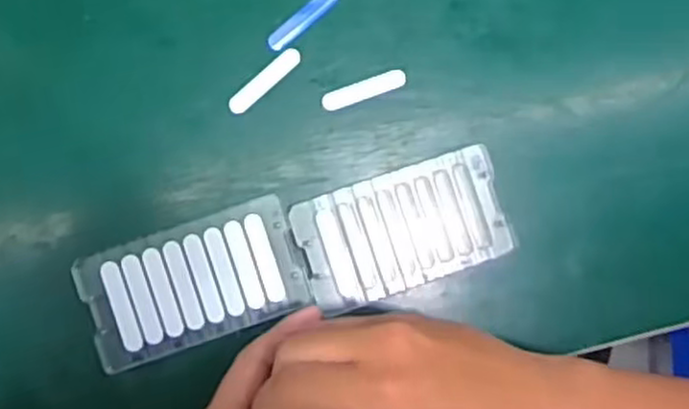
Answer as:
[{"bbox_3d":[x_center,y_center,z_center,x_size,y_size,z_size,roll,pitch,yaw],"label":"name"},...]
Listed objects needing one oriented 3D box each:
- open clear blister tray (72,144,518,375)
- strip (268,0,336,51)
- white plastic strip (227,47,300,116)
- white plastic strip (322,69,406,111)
[{"bbox_3d":[-0.025,0.029,0.429,0.239,0.011,0.068,-15,88,-7],"label":"open clear blister tray"},{"bbox_3d":[-0.024,-0.110,0.443,0.052,0.004,0.011,-43,91,-7],"label":"strip"},{"bbox_3d":[-0.046,-0.073,0.438,0.013,0.004,0.052,45,83,-2],"label":"white plastic strip"},{"bbox_3d":[0.012,-0.068,0.444,0.051,0.004,0.012,-21,89,-7],"label":"white plastic strip"}]

